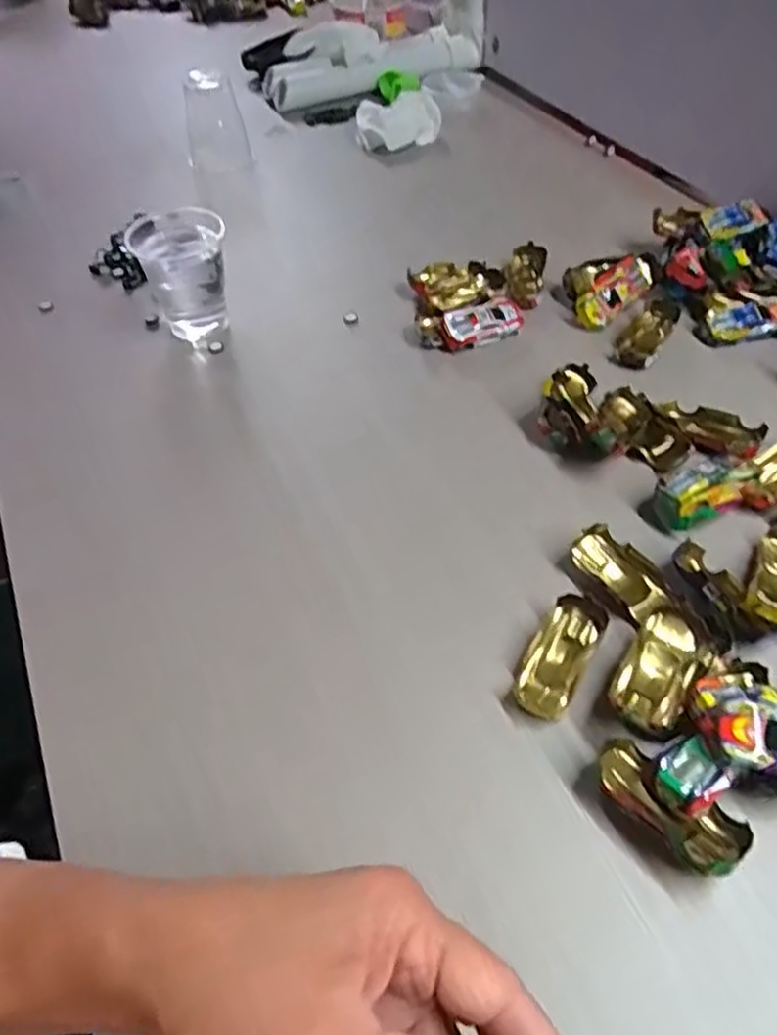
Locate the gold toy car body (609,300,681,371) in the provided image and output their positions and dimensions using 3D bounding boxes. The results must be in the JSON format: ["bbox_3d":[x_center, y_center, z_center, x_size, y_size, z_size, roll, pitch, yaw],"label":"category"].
[{"bbox_3d":[0.184,-0.131,0.514,0.031,0.019,0.067,27,59,23],"label":"gold toy car body"}]

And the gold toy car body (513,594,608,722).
[{"bbox_3d":[0.083,0.067,0.350,0.027,0.013,0.062,25,58,22],"label":"gold toy car body"}]

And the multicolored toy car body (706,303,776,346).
[{"bbox_3d":[0.257,-0.140,0.511,0.062,0.017,0.023,-11,52,-4],"label":"multicolored toy car body"}]

